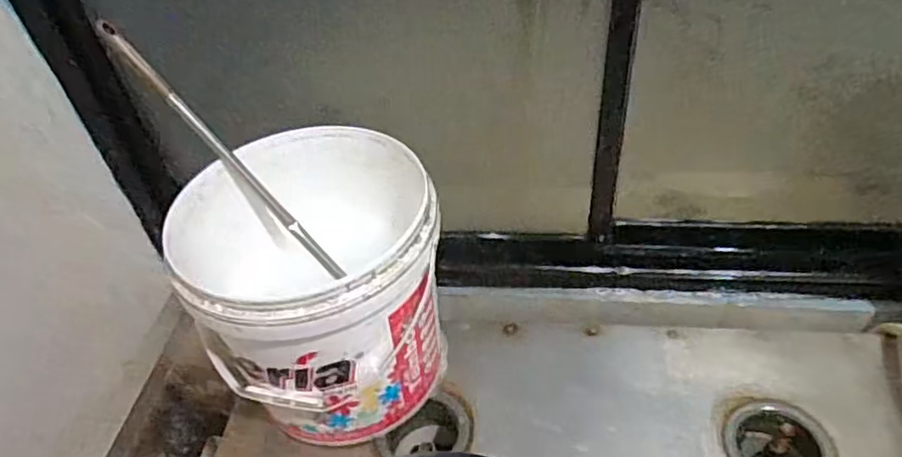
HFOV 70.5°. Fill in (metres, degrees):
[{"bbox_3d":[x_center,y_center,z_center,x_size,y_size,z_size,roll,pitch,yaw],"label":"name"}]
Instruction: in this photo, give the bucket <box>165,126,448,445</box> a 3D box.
[{"bbox_3d":[-0.170,0.073,0.832,0.287,0.274,0.300,-3,46,3],"label":"bucket"}]

